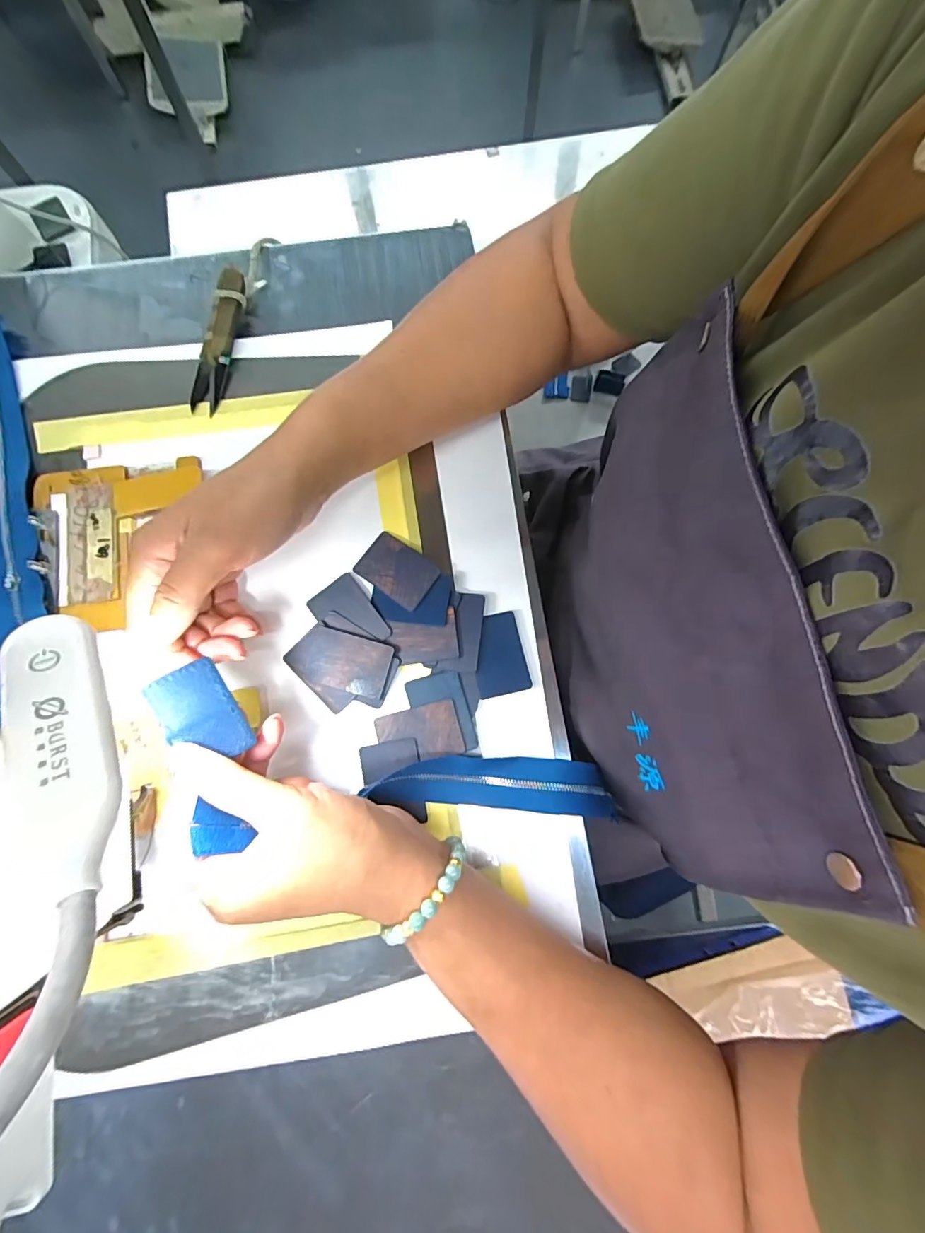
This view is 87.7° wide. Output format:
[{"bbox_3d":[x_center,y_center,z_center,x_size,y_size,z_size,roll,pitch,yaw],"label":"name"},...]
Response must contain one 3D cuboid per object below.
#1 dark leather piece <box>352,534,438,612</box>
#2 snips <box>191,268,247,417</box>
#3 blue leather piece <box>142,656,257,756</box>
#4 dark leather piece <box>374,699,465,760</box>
[{"bbox_3d":[-0.043,-0.032,0.319,0.051,0.006,0.036,35,81,6],"label":"dark leather piece"},{"bbox_3d":[-0.176,-0.199,0.348,0.023,0.017,0.104,12,79,2],"label":"snips"},{"bbox_3d":[-0.128,0.048,0.237,0.033,0.004,0.049,-31,93,-36],"label":"blue leather piece"},{"bbox_3d":[-0.027,0.073,0.300,0.051,0.004,0.033,-13,80,-3],"label":"dark leather piece"}]

